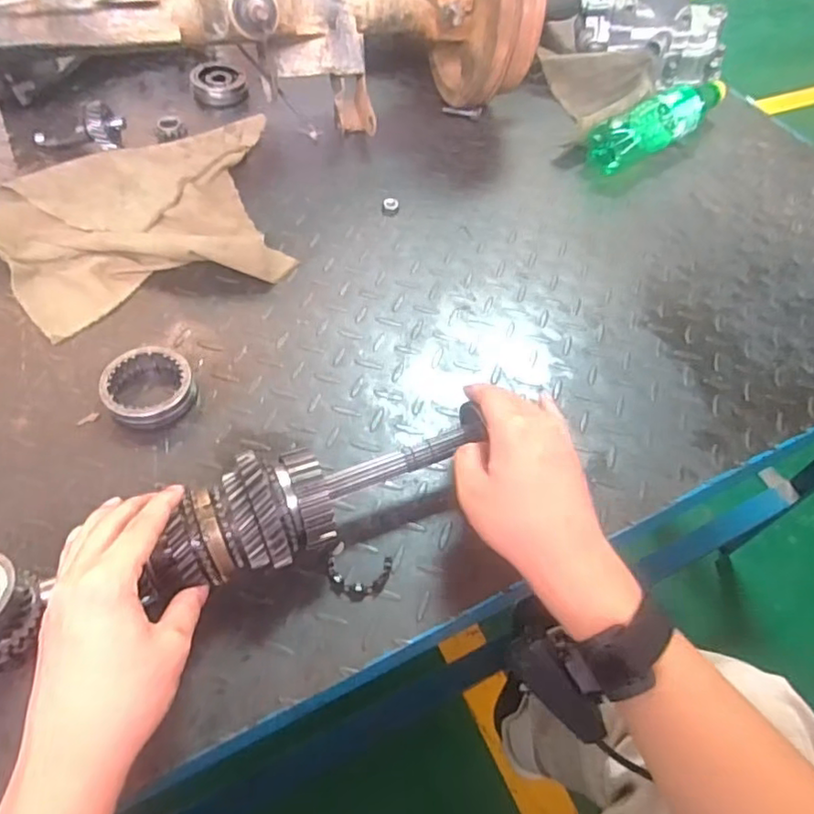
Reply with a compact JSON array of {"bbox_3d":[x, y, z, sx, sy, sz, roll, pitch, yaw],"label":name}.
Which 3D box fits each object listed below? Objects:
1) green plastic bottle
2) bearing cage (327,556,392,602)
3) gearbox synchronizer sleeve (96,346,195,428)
[{"bbox_3d":[0.328,-0.359,0.769,0.247,0.063,0.059,-31,61,-25],"label":"green plastic bottle"},{"bbox_3d":[-0.032,0.117,0.420,0.045,0.011,0.031,0,53,-5],"label":"bearing cage"},{"bbox_3d":[-0.212,-0.017,0.499,0.068,0.025,0.068,2,53,-3],"label":"gearbox synchronizer sleeve"}]

